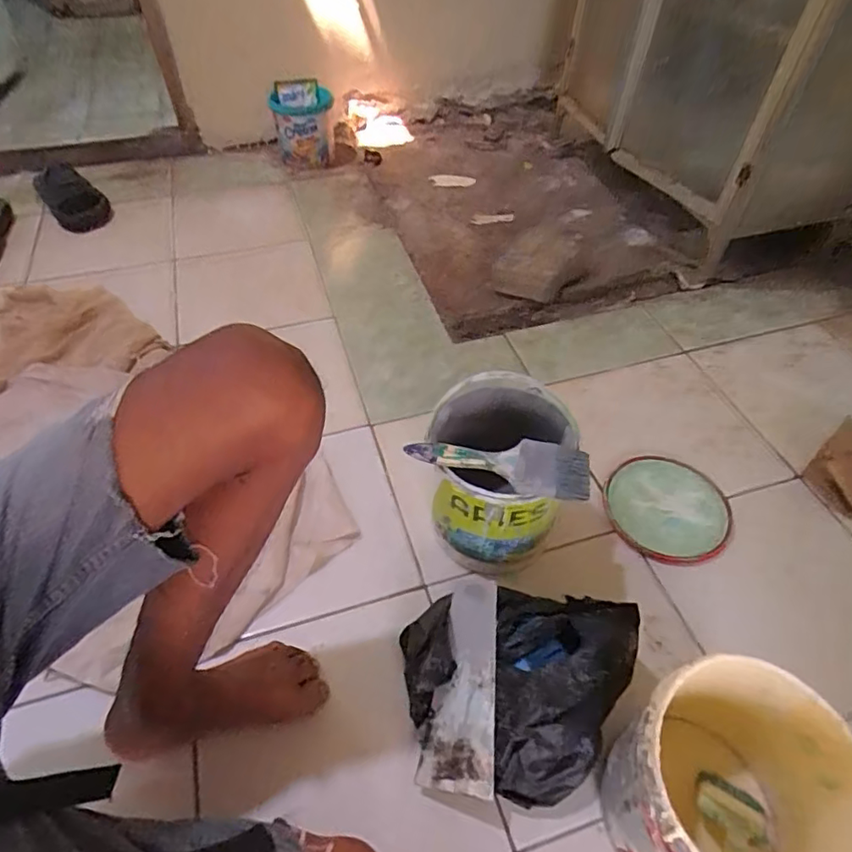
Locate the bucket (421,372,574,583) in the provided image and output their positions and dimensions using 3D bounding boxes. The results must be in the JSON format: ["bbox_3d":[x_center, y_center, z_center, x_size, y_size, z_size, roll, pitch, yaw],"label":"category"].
[{"bbox_3d":[0.095,0.070,0.763,0.172,0.199,0.190,11,49,11],"label":"bucket"}]

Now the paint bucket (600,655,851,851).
[{"bbox_3d":[0.261,0.332,0.516,0.172,0.199,0.162,-1,48,1],"label":"paint bucket"}]

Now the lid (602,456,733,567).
[{"bbox_3d":[0.344,0.114,0.824,0.165,0.018,0.175,-1,48,1],"label":"lid"}]

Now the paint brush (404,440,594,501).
[{"bbox_3d":[0.082,0.038,0.651,0.203,0.015,0.074,12,50,10],"label":"paint brush"}]

